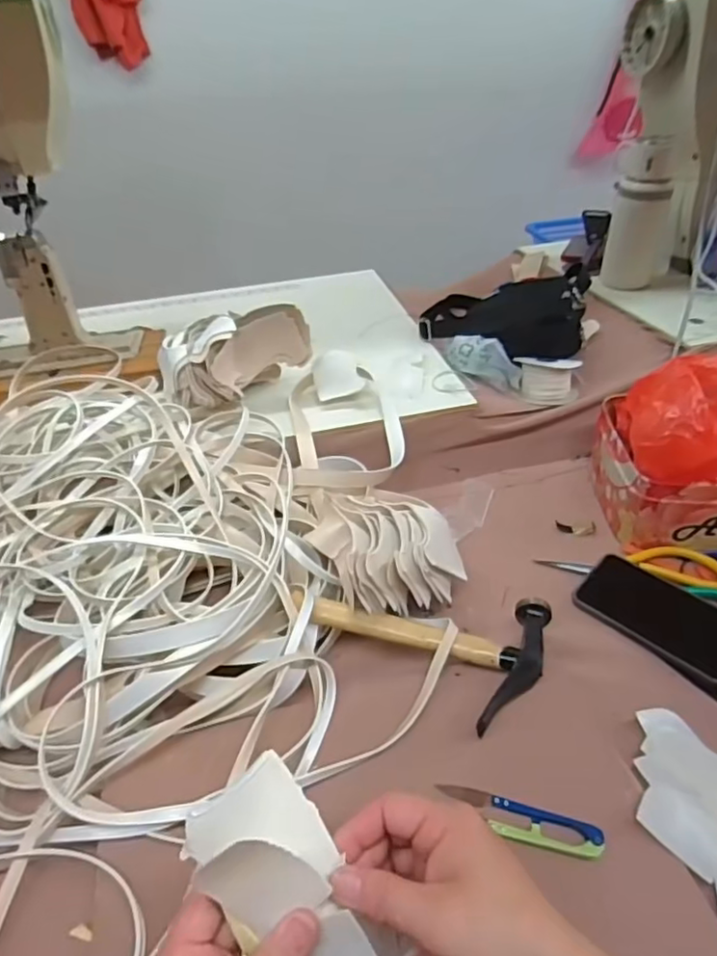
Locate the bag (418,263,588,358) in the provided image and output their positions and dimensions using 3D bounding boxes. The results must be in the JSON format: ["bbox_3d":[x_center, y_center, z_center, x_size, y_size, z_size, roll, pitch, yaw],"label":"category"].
[{"bbox_3d":[0.215,-0.258,0.931,0.247,0.081,0.187,17,42,24],"label":"bag"}]

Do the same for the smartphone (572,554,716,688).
[{"bbox_3d":[0.304,0.135,0.616,0.154,0.016,0.084,31,72,34],"label":"smartphone"}]

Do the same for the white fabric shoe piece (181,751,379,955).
[{"bbox_3d":[-0.024,0.209,0.296,0.059,0.058,0.138,-29,70,-28],"label":"white fabric shoe piece"}]

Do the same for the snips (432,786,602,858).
[{"bbox_3d":[0.118,0.251,0.453,0.117,0.008,0.028,10,40,16],"label":"snips"}]

